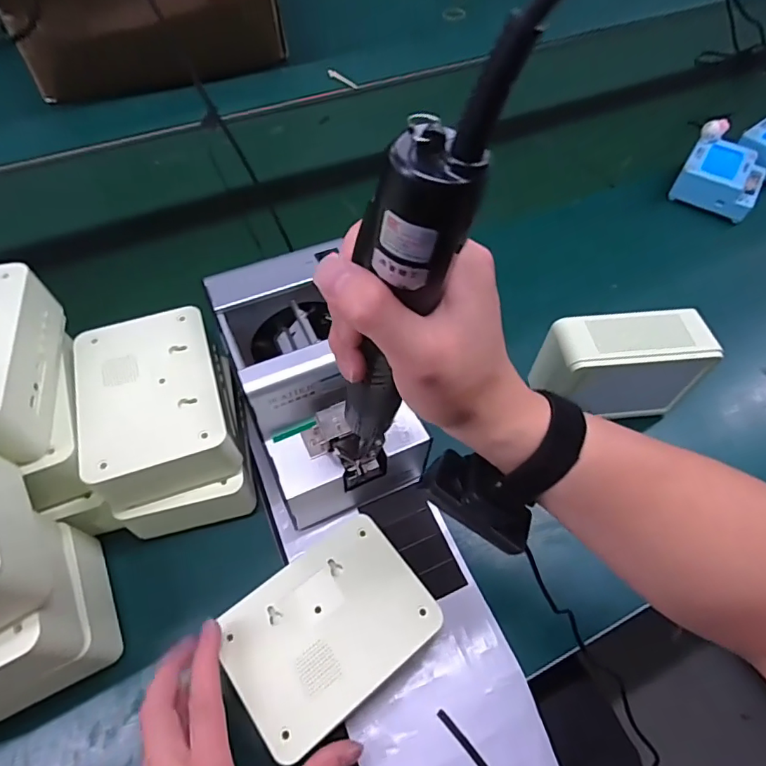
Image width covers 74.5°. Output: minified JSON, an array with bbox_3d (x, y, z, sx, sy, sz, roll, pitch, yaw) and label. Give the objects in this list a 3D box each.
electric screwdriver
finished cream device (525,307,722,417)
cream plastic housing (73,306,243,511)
[{"bbox_3d":[0.003,-0.015,0.279,0.040,0.266,0.032,-4,64,-9],"label":"electric screwdriver"},{"bbox_3d":[0.220,-0.014,0.479,0.137,0.120,0.055,-7,57,-5],"label":"finished cream device"},{"bbox_3d":[-0.179,0.016,0.407,0.107,0.052,0.141,-15,58,-10],"label":"cream plastic housing"}]

